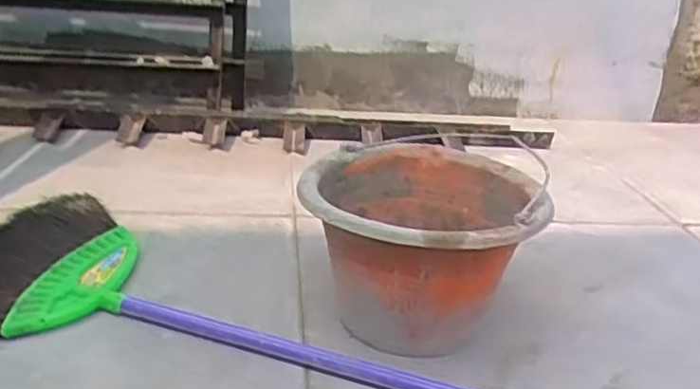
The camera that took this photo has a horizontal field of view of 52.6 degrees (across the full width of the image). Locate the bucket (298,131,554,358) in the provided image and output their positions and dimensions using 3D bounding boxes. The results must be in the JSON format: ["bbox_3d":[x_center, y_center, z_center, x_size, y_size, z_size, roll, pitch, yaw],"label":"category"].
[{"bbox_3d":[0.075,0.062,0.768,0.244,0.164,0.254,8,23,7],"label":"bucket"}]

